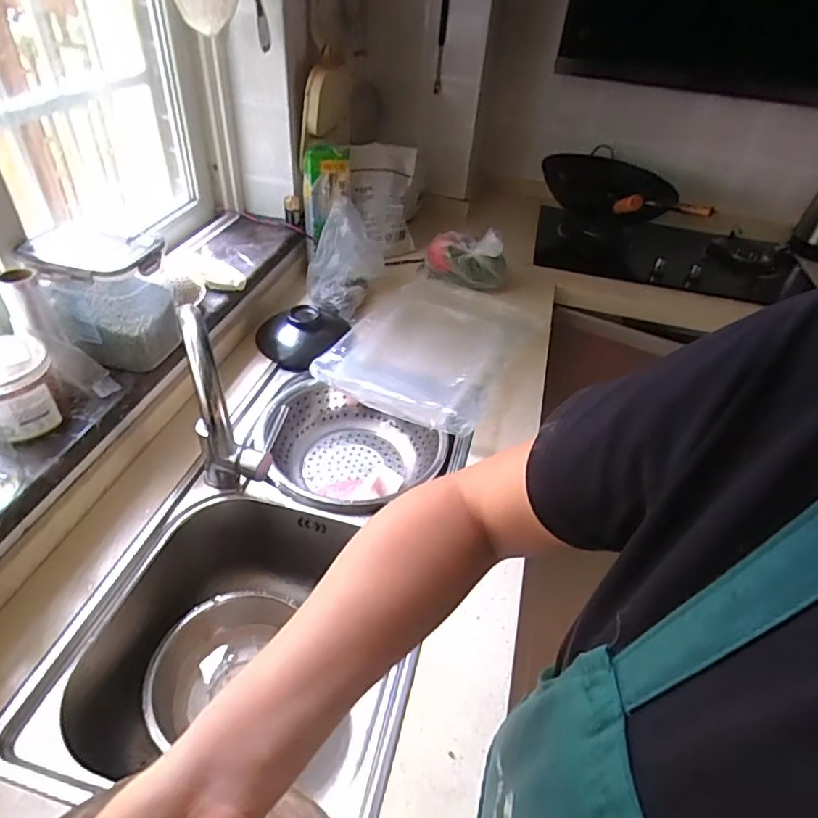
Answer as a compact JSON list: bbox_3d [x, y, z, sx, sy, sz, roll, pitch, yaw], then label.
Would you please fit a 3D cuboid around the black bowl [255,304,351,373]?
[{"bbox_3d":[-0.209,-0.159,1.095,0.162,0.065,0.181,25,45,20],"label":"black bowl"}]

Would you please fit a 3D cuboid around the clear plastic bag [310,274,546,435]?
[{"bbox_3d":[0.052,-0.135,1.086,0.319,0.044,0.439,22,44,17],"label":"clear plastic bag"}]

